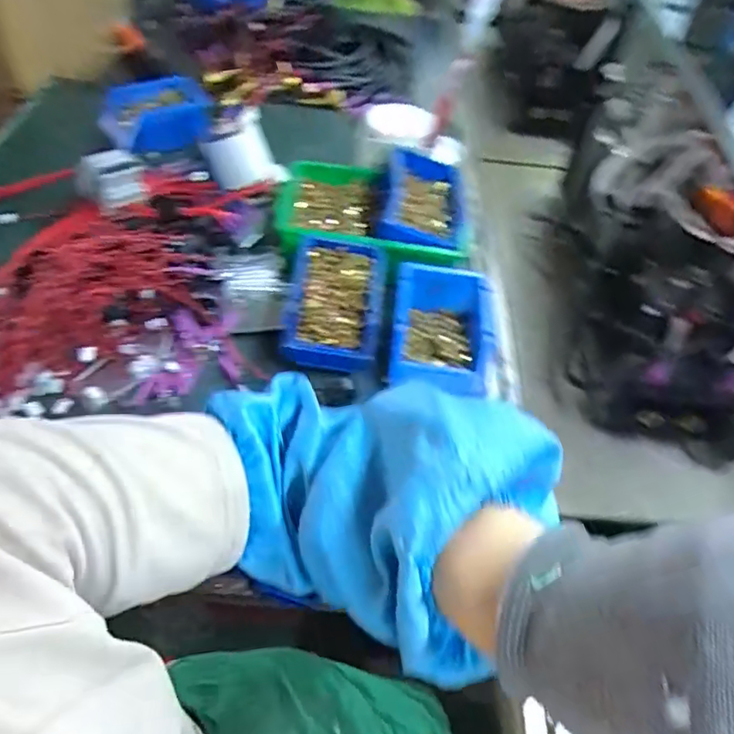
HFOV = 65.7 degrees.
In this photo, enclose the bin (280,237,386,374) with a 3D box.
[{"bbox_3d":[-0.038,-0.080,0.685,0.110,0.057,0.171,6,49,-1],"label":"bin"}]

